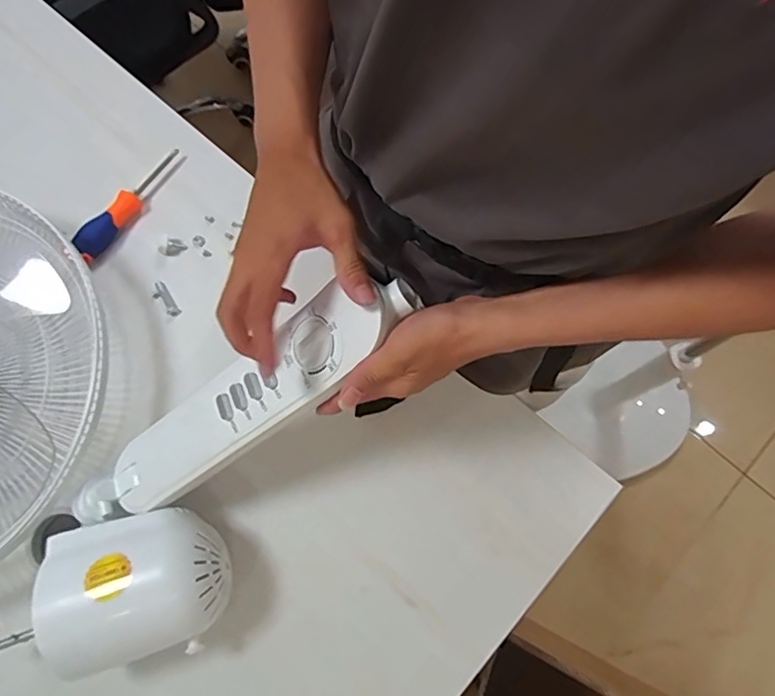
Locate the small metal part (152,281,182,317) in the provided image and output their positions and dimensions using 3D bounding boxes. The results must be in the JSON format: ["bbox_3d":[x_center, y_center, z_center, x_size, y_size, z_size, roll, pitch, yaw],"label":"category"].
[{"bbox_3d":[-0.264,-0.056,0.668,0.019,0.009,0.045,-32,76,-7],"label":"small metal part"}]

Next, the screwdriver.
[{"bbox_3d":[-0.313,-0.178,0.684,0.025,0.027,0.173,34,78,10],"label":"screwdriver"}]

